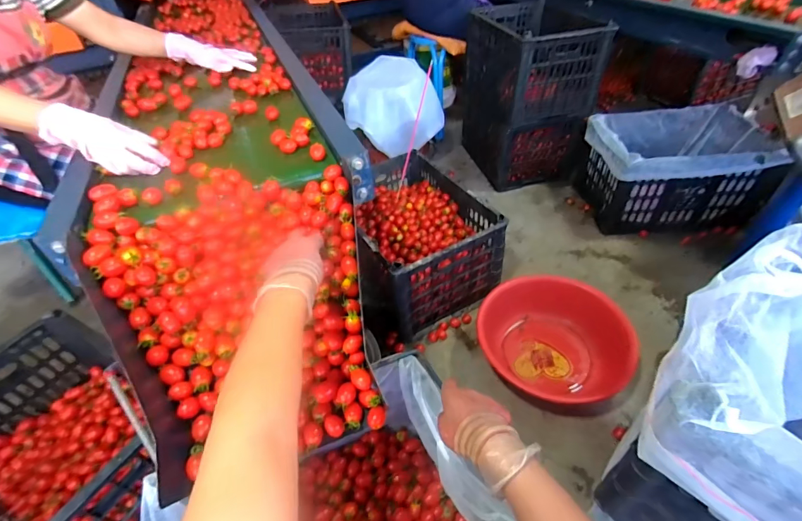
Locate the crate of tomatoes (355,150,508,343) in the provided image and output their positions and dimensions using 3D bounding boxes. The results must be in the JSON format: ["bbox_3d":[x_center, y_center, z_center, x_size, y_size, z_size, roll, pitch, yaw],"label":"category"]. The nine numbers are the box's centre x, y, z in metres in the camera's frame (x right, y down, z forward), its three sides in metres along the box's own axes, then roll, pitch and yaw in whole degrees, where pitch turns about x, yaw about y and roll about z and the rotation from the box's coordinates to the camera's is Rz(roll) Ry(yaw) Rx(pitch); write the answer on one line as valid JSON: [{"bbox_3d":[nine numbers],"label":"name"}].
[{"bbox_3d":[0.024,-0.069,1.166,0.359,0.257,0.473,-24,46,-18],"label":"crate of tomatoes"}]

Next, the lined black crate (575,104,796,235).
[{"bbox_3d":[0.893,-0.310,1.312,0.464,0.282,0.344,0,44,7],"label":"lined black crate"}]

